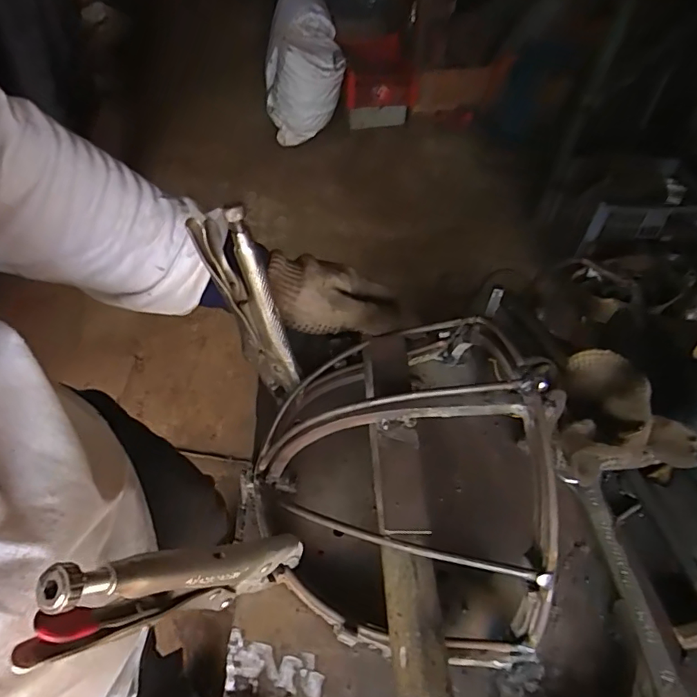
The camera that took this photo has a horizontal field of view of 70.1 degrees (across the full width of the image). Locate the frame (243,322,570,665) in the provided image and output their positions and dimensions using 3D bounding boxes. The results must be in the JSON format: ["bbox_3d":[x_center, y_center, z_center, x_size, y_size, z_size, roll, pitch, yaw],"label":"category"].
[{"bbox_3d":[0.024,0.099,0.320,0.195,0.124,0.162,7,52,5],"label":"frame"}]

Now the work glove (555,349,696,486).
[{"bbox_3d":[0.221,0.058,0.412,0.110,0.053,0.120,18,53,13],"label":"work glove"}]

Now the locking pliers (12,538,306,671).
[{"bbox_3d":[-0.075,0.118,0.249,0.053,0.177,0.013,-46,60,7],"label":"locking pliers"}]

